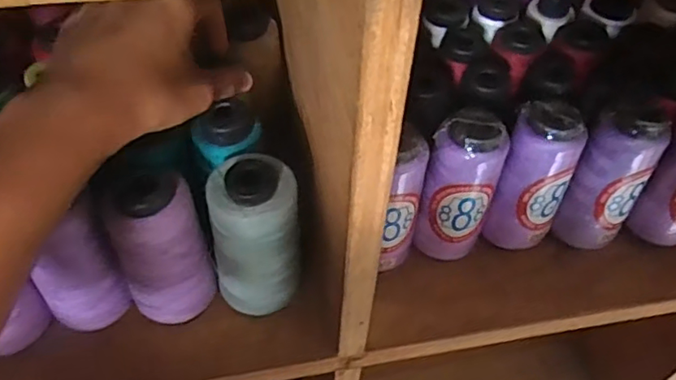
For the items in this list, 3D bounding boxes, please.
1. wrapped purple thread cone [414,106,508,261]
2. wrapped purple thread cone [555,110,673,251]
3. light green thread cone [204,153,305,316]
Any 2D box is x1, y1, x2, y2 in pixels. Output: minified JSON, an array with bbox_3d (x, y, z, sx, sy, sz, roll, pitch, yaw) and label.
[{"bbox_3d":[0.081,0.000,0.380,0.050,0.111,0.045,14,51,8],"label":"wrapped purple thread cone"},{"bbox_3d":[0.190,-0.009,0.396,0.050,0.108,0.050,-36,61,-29],"label":"wrapped purple thread cone"},{"bbox_3d":[-0.047,0.029,0.350,0.056,0.103,0.045,0,50,-3],"label":"light green thread cone"}]

